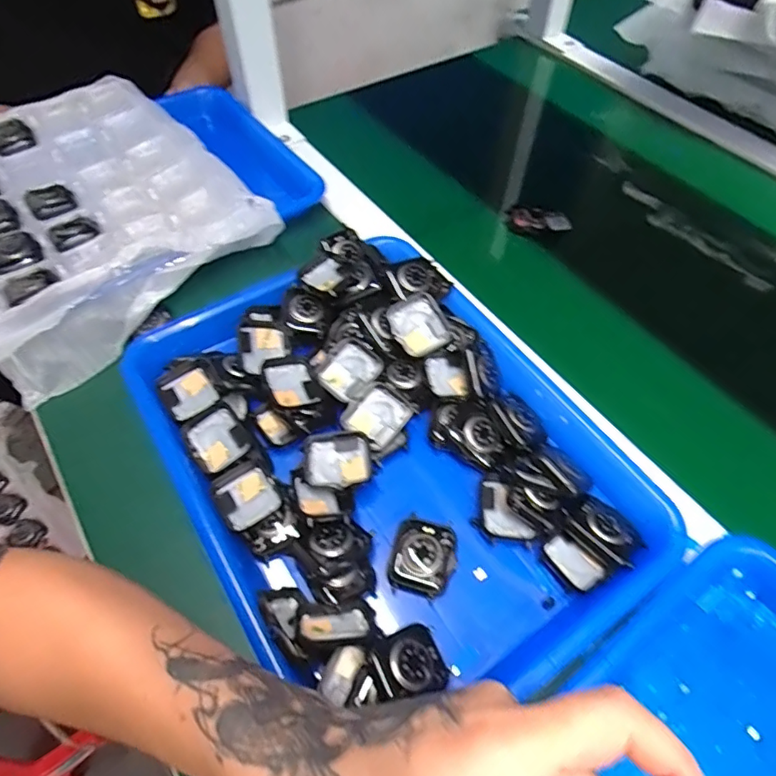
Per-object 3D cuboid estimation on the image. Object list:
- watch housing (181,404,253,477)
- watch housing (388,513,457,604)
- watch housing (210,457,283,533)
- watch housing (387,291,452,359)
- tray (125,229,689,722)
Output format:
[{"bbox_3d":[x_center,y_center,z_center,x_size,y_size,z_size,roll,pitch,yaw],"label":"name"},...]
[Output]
[{"bbox_3d":[-0.113,0.036,0.350,0.037,0.013,0.044,-32,62,-19],"label":"watch housing"},{"bbox_3d":[0.021,0.102,0.317,0.037,0.010,0.042,14,57,10],"label":"watch housing"},{"bbox_3d":[-0.089,0.069,0.330,0.036,0.012,0.042,-30,61,-19],"label":"watch housing"},{"bbox_3d":[0.023,-0.046,0.384,0.039,0.009,0.044,-28,89,-8],"label":"watch housing"},{"bbox_3d":[-0.002,0.035,0.356,0.253,0.051,0.330,-31,62,-19],"label":"tray"}]

